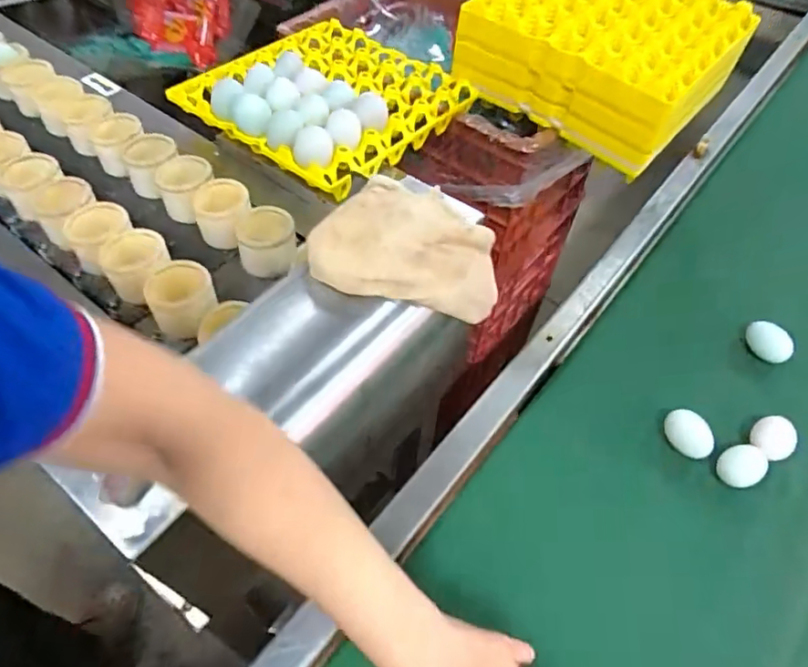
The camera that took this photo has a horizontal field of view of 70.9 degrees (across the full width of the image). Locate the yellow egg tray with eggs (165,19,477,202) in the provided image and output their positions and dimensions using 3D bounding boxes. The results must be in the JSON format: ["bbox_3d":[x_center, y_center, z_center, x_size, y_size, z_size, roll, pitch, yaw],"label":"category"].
[{"bbox_3d":[-0.098,-0.318,0.737,0.288,0.062,0.286,32,59,22],"label":"yellow egg tray with eggs"}]

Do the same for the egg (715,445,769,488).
[{"bbox_3d":[0.366,0.144,0.616,0.053,0.035,0.044,-23,56,-17],"label":"egg"}]

